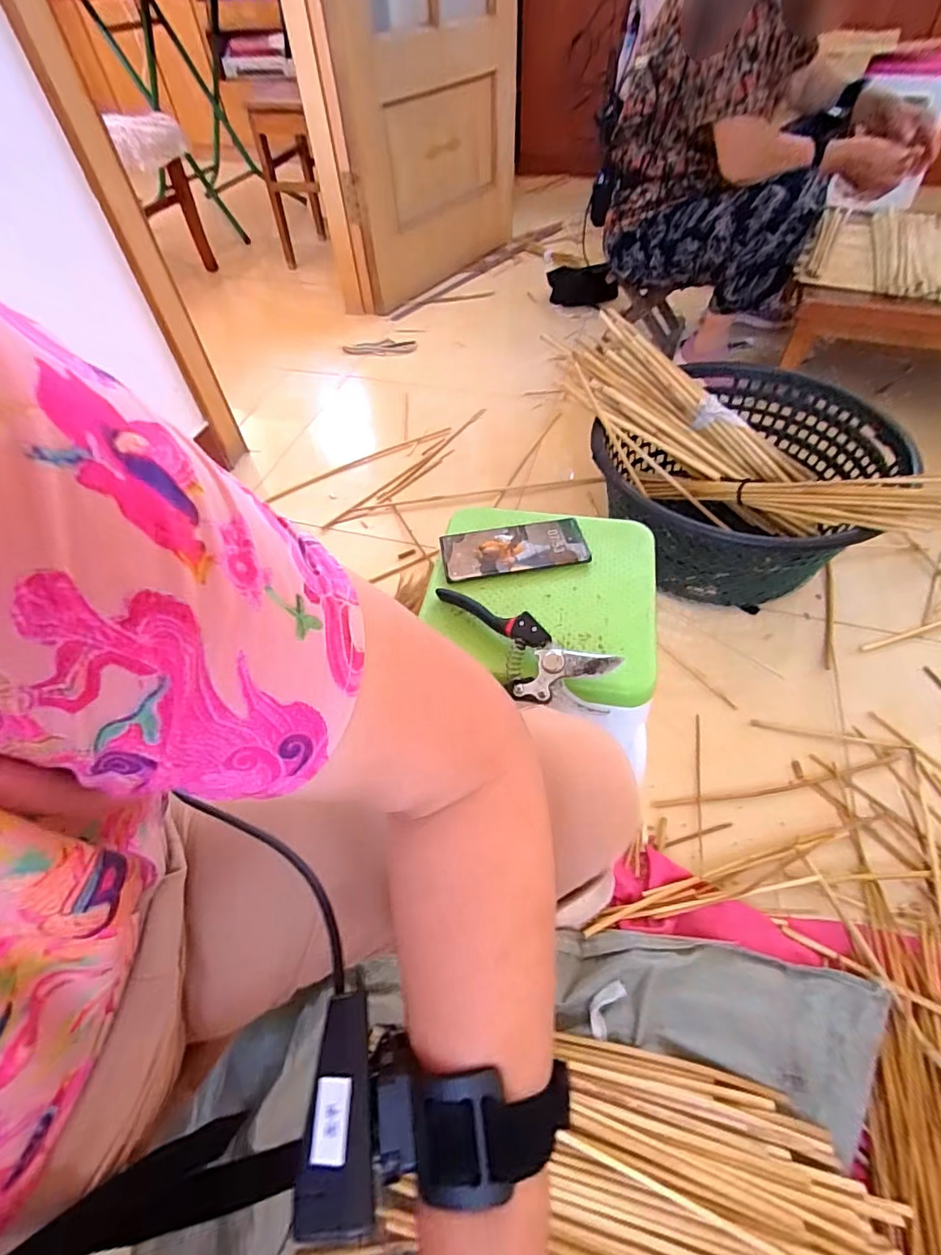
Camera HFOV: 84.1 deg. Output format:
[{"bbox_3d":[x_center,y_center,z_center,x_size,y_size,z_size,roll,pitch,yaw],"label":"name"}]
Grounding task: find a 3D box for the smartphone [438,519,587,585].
[{"bbox_3d":[0.049,-0.088,0.583,0.160,0.011,0.071,-9,53,-4],"label":"smartphone"}]

